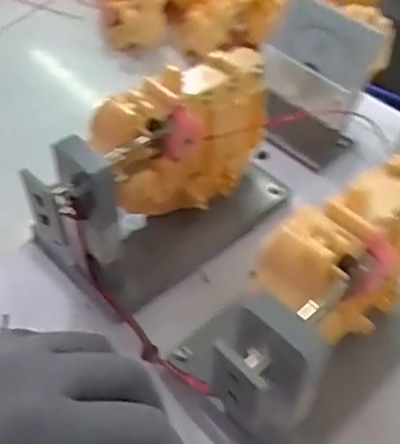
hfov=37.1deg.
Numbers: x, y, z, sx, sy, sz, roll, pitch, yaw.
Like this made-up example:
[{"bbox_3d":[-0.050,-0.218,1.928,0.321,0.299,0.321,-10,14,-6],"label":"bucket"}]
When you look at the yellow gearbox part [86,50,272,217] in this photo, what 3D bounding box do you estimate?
[{"bbox_3d":[-0.008,-0.036,0.276,0.093,0.070,0.030,-32,57,-28],"label":"yellow gearbox part"}]

